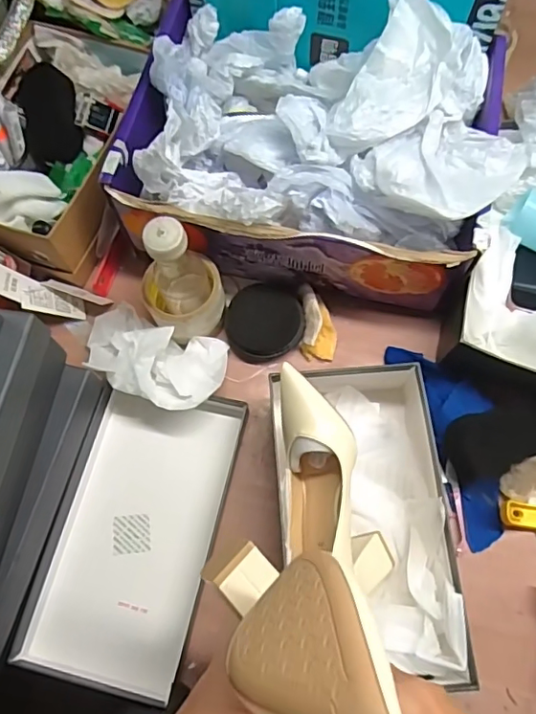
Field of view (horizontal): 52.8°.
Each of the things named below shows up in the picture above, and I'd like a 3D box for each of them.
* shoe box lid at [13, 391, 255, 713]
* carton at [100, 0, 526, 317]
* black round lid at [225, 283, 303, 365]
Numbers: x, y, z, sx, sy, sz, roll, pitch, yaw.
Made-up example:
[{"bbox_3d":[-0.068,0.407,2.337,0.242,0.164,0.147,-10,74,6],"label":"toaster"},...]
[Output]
[{"bbox_3d":[-0.138,0.182,0.577,0.164,0.043,0.303,14,71,7],"label":"shoe box lid"},{"bbox_3d":[0.052,-0.245,0.620,0.412,0.177,0.293,14,71,7],"label":"carton"},{"bbox_3d":[-0.005,-0.044,0.649,0.092,0.026,0.090,-17,71,-4],"label":"black round lid"}]

